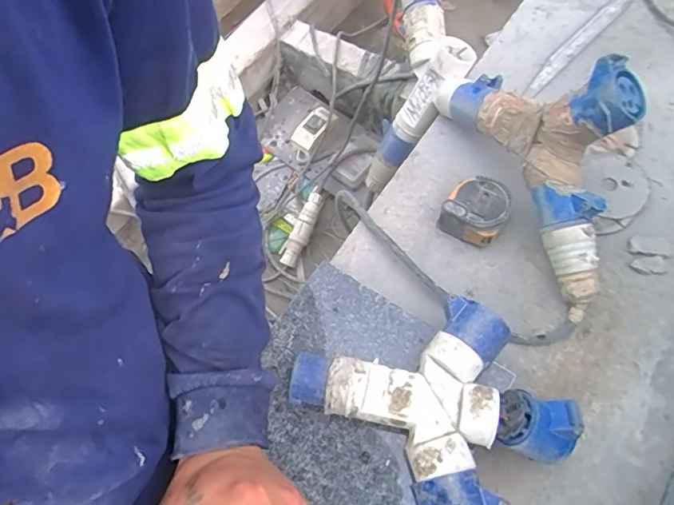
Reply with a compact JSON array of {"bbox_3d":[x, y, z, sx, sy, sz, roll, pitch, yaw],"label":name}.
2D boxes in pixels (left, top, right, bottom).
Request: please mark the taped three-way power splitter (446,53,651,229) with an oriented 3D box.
[{"bbox_3d":[0.211,-0.139,0.515,0.088,0.155,0.229,-23,64,-6],"label":"taped three-way power splitter"}]

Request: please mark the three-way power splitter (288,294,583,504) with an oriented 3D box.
[{"bbox_3d":[0.083,0.130,0.427,0.174,0.053,0.193,-37,67,-12],"label":"three-way power splitter"}]

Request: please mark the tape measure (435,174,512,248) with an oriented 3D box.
[{"bbox_3d":[0.156,-0.046,0.550,0.067,0.040,0.067,28,72,19],"label":"tape measure"}]

